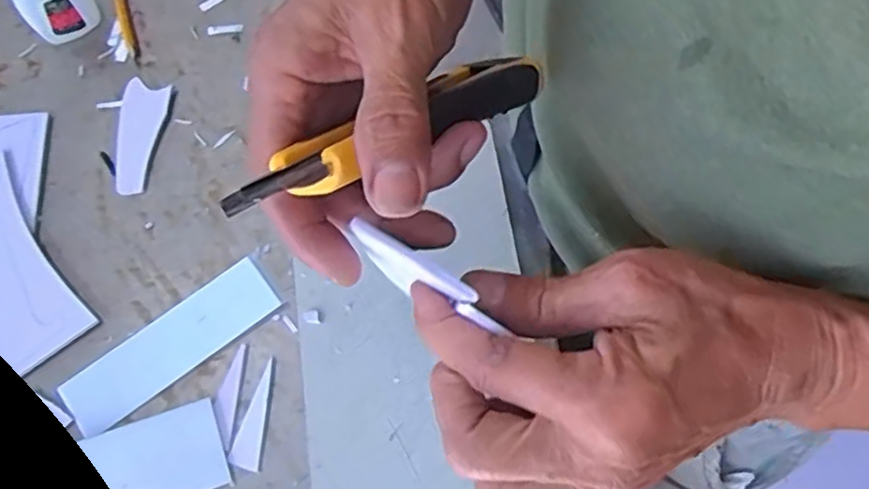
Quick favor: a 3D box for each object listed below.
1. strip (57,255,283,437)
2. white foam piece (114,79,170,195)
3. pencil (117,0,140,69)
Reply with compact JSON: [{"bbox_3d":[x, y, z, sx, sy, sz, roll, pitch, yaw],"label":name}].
[{"bbox_3d":[-0.157,0.059,0.421,0.132,0.004,0.040,-36,74,-12],"label":"strip"},{"bbox_3d":[-0.196,-0.071,0.465,0.031,0.007,0.079,4,70,2],"label":"white foam piece"},{"bbox_3d":[-0.220,-0.164,0.500,0.008,0.008,0.087,-18,71,-6],"label":"pencil"}]

